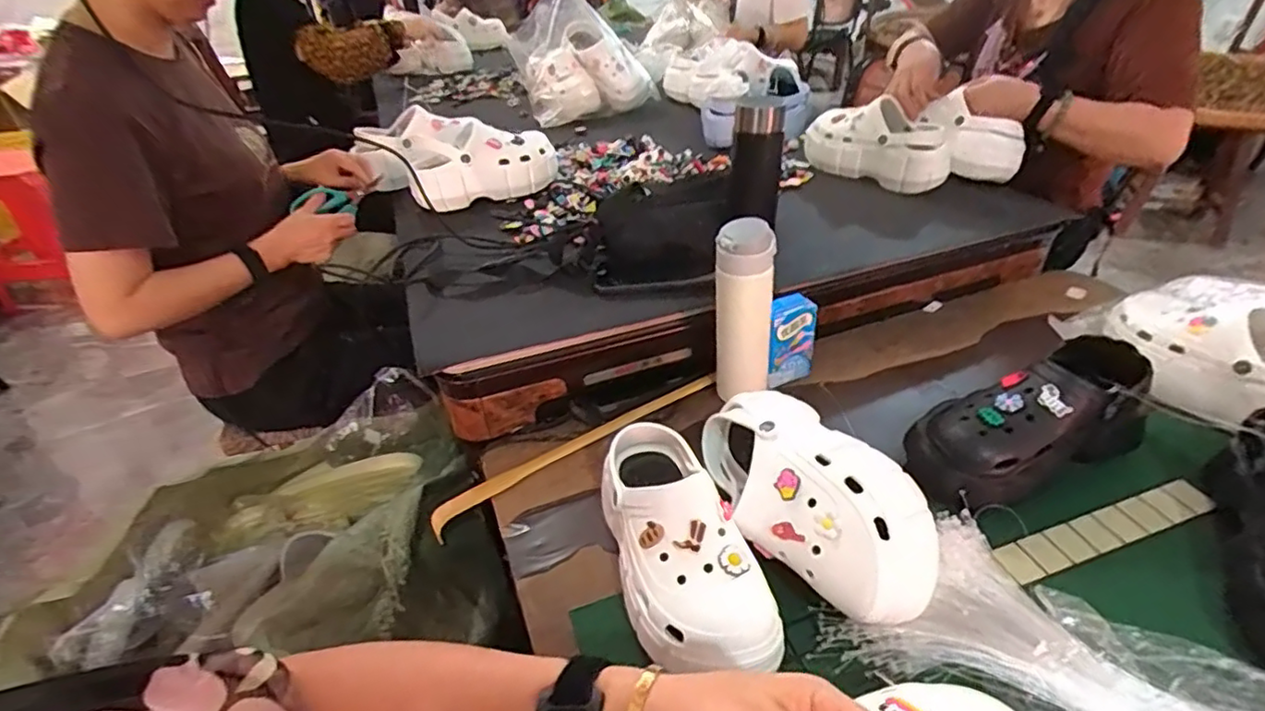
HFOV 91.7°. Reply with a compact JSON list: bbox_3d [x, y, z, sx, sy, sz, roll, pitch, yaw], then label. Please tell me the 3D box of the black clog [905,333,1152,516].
[{"bbox_3d":[0.408,0.072,0.650,0.264,0.108,0.116,-17,39,-19],"label":"black clog"}]

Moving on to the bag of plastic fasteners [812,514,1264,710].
[{"bbox_3d":[0.431,0.240,0.458,0.538,0.041,0.161,13,40,20],"label":"bag of plastic fasteners"}]

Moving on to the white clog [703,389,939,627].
[{"bbox_3d":[0.153,0.136,0.569,0.133,0.123,0.252,-15,39,-16],"label":"white clog"}]

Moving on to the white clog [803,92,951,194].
[{"bbox_3d":[0.417,-0.371,1.073,0.103,0.128,0.263,-23,41,-25],"label":"white clog"}]

